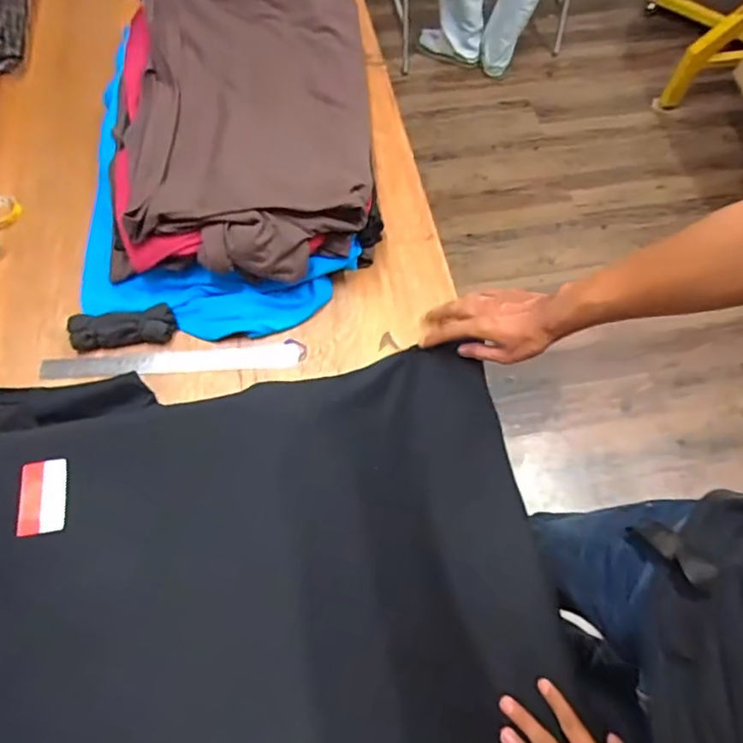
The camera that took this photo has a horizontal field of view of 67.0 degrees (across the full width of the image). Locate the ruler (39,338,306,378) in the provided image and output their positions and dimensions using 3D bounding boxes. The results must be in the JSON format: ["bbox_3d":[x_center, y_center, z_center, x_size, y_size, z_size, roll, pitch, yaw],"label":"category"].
[{"bbox_3d":[-0.254,-0.013,0.725,0.330,0.008,0.032,-4,67,-2],"label":"ruler"}]

